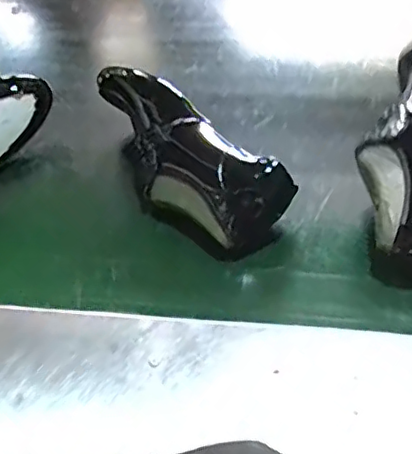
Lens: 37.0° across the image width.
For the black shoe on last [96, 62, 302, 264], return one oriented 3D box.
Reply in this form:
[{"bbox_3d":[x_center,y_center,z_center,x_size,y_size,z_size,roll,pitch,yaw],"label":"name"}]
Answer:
[{"bbox_3d":[-0.040,-0.084,0.645,0.097,0.082,0.282,-33,55,-21],"label":"black shoe on last"}]

